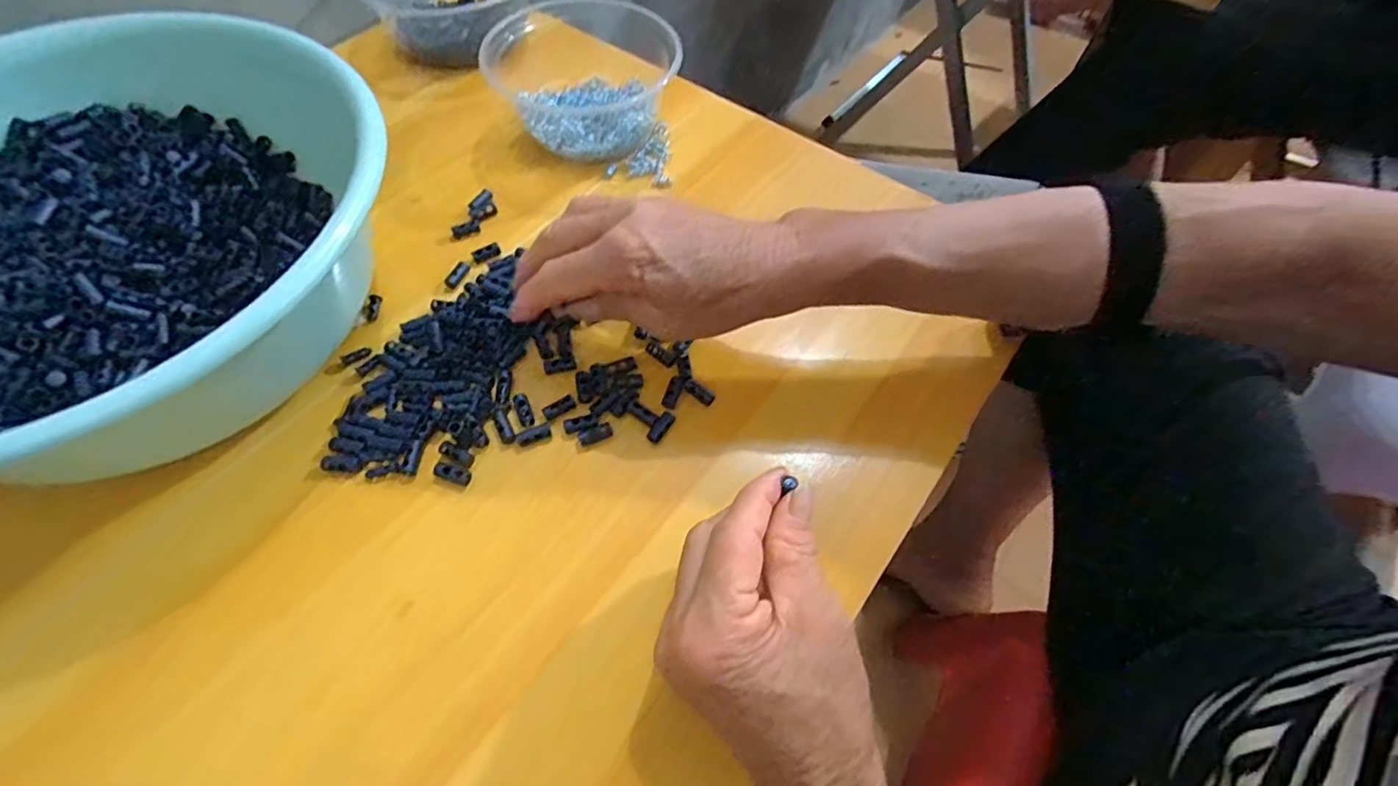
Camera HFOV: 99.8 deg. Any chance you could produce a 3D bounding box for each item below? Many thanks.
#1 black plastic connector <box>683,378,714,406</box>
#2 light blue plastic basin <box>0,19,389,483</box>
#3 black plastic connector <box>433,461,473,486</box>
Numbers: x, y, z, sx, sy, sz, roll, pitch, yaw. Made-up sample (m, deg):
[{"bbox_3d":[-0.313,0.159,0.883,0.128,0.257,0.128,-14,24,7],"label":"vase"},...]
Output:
[{"bbox_3d":[0.000,-0.001,0.332,0.019,0.004,0.009,34,64,18],"label":"black plastic connector"},{"bbox_3d":[-0.327,-0.078,0.319,0.280,0.100,0.261,0,59,-1],"label":"light blue plastic basin"},{"bbox_3d":[-0.128,0.041,0.304,0.019,0.005,0.008,17,60,9],"label":"black plastic connector"}]

